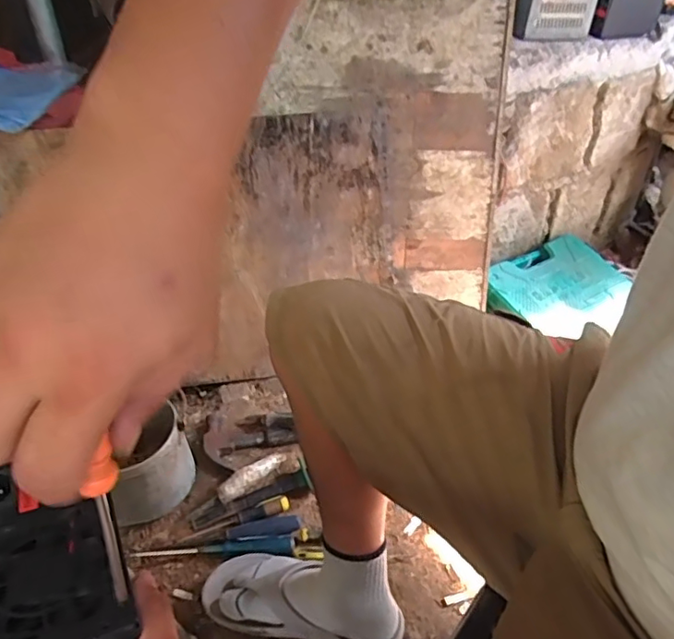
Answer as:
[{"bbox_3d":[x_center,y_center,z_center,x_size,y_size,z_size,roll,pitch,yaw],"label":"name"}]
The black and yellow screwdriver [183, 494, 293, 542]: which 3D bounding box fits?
[{"bbox_3d":[-0.154,0.313,0.858,0.162,0.025,0.026,-13,41,-17],"label":"black and yellow screwdriver"}]

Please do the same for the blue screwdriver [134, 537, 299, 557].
[{"bbox_3d":[-0.186,0.348,0.827,0.241,0.019,0.022,-1,39,-3],"label":"blue screwdriver"}]

